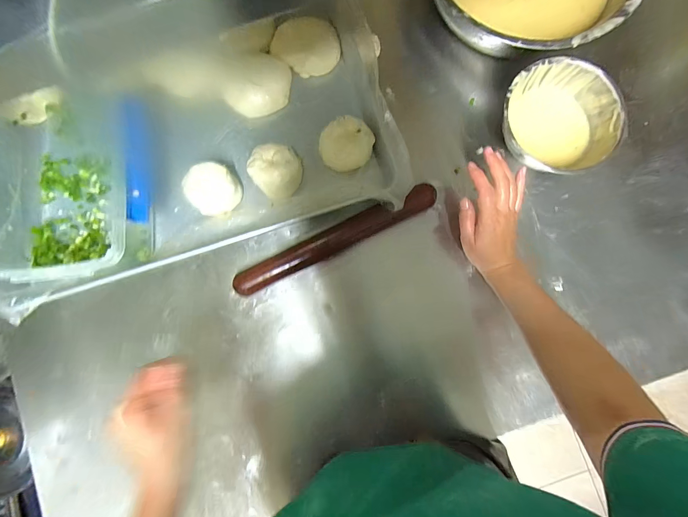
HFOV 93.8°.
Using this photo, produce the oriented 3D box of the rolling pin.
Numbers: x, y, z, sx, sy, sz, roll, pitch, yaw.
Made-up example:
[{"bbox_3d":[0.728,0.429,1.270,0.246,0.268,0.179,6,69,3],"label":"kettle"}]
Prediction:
[{"bbox_3d":[-0.012,-0.029,0.483,0.312,0.034,0.038,-26,87,-2],"label":"rolling pin"}]

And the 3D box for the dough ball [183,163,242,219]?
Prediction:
[{"bbox_3d":[-0.191,-0.099,0.485,0.067,0.070,0.071,0,87,0],"label":"dough ball"}]

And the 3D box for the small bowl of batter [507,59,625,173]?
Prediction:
[{"bbox_3d":[0.306,-0.200,0.476,0.154,0.068,0.156,0,87,0],"label":"small bowl of batter"}]

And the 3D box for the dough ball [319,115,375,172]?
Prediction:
[{"bbox_3d":[0.006,-0.169,0.484,0.082,0.052,0.069,-21,87,-1],"label":"dough ball"}]

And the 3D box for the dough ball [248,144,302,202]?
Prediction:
[{"bbox_3d":[-0.101,-0.127,0.482,0.071,0.047,0.072,0,87,0],"label":"dough ball"}]

